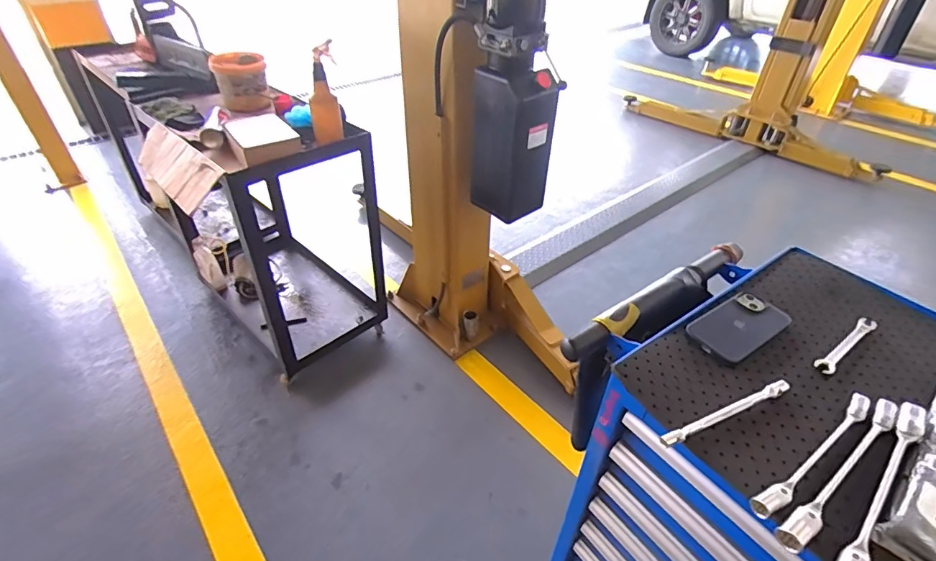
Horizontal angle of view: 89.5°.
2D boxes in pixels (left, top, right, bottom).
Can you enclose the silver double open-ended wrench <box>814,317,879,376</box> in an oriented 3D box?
[{"bbox_3d":[0.503,0.085,0.625,0.141,0.010,0.021,-24,47,-28],"label":"silver double open-ended wrench"}]

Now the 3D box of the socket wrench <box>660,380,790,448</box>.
[{"bbox_3d":[0.296,0.149,0.537,0.187,0.008,0.015,-15,42,-19],"label":"socket wrench"}]

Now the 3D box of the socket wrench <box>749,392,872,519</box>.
[{"bbox_3d":[0.368,0.178,0.496,0.227,0.014,0.020,-23,45,-27],"label":"socket wrench"}]

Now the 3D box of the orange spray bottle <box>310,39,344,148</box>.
[{"bbox_3d":[-0.417,-0.526,1.362,0.087,0.255,0.086,-6,40,-9],"label":"orange spray bottle"}]

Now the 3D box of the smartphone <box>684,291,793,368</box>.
[{"bbox_3d":[0.368,0.061,0.642,0.144,0.013,0.078,-23,45,-27],"label":"smartphone"}]

